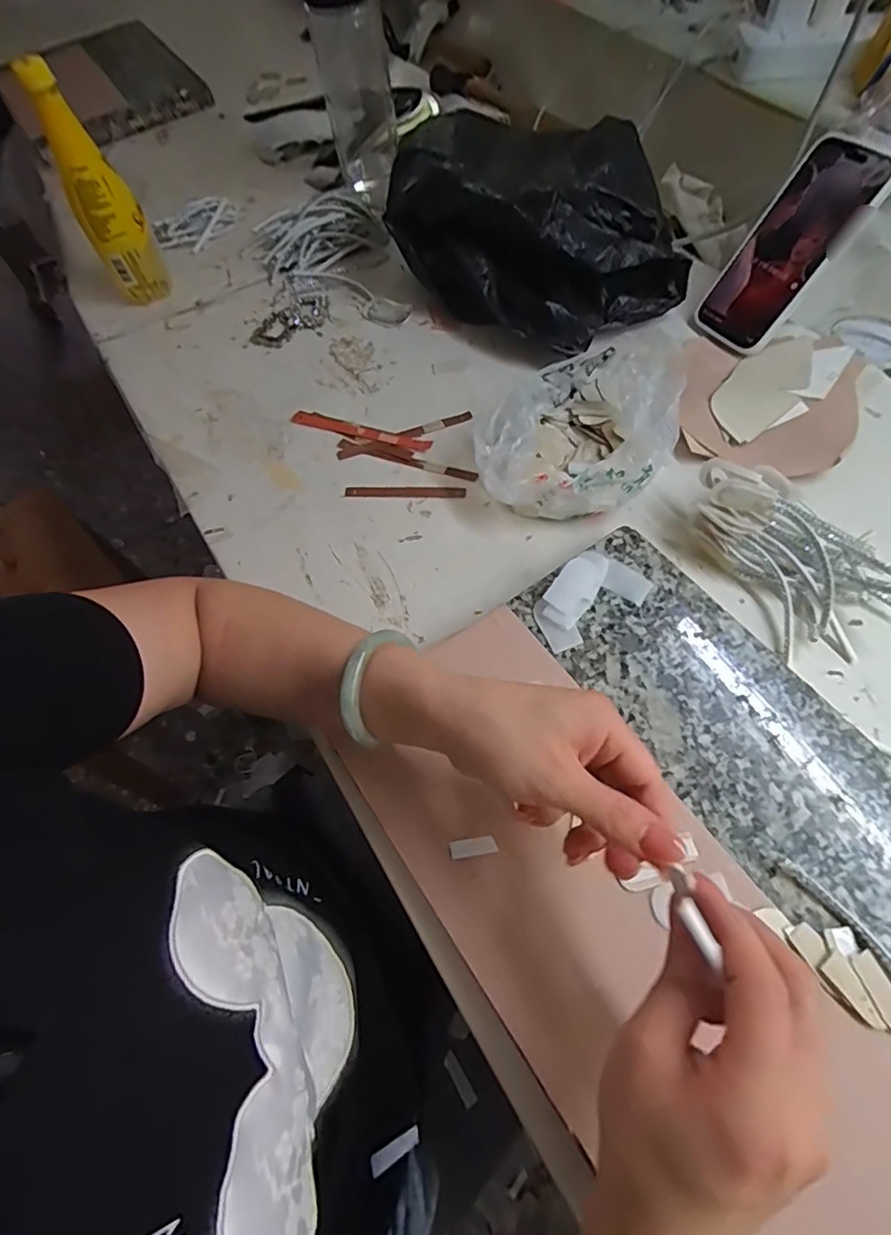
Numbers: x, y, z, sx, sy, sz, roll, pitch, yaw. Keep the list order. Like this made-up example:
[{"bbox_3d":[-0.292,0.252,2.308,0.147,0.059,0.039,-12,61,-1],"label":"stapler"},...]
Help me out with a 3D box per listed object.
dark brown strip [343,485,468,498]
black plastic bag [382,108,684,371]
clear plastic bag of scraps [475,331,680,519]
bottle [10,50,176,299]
[{"bbox_3d":[-0.036,-0.113,0.504,0.106,0.005,0.013,0,61,3],"label":"dark brown strip"},{"bbox_3d":[0.108,-0.413,0.588,0.293,0.119,0.231,28,69,18],"label":"black plastic bag"},{"bbox_3d":[0.109,-0.166,0.483,0.159,0.072,0.165,5,62,6],"label":"clear plastic bag of scraps"},{"bbox_3d":[-0.351,-0.428,0.574,0.059,0.212,0.063,-28,63,-9],"label":"bottle"}]

